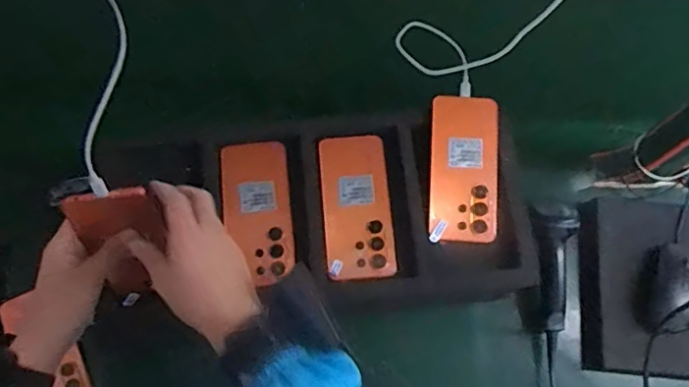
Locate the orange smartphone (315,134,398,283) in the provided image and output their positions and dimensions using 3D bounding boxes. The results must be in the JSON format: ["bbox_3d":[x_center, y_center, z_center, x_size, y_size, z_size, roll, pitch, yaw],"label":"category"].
[{"bbox_3d":[0.013,0.015,0.651,0.082,0.009,0.170,-5,72,-3],"label":"orange smartphone"}]

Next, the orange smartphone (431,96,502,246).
[{"bbox_3d":[0.140,-0.028,0.651,0.079,0.010,0.168,1,83,3],"label":"orange smartphone"}]

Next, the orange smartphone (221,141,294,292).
[{"bbox_3d":[-0.100,0.021,0.644,0.076,0.016,0.162,-6,73,-3],"label":"orange smartphone"}]

